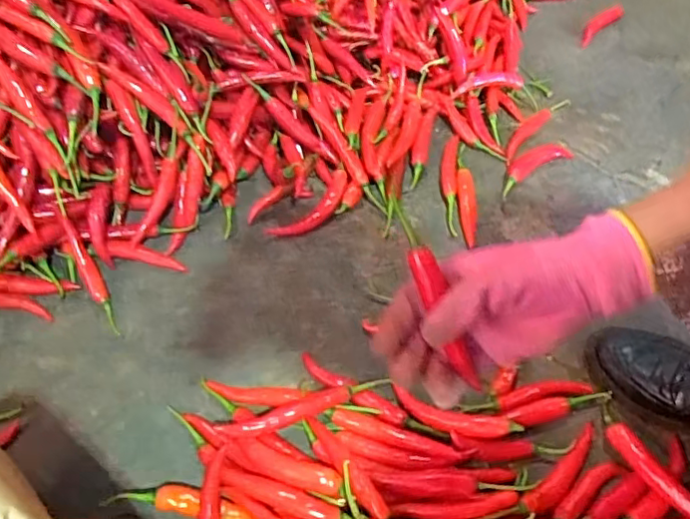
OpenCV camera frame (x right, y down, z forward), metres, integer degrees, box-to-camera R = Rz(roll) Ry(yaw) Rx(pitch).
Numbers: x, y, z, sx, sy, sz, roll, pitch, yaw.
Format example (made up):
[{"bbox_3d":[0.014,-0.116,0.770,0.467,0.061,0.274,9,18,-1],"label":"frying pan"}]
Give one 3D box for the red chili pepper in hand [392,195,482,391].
[{"bbox_3d":[0.057,0.021,0.382,0.017,0.014,0.131,-22,88,-15],"label":"red chili pepper in hand"}]

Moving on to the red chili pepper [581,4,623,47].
[{"bbox_3d":[0.402,-0.371,0.942,0.125,0.018,0.029,-39,65,-23],"label":"red chili pepper"}]

